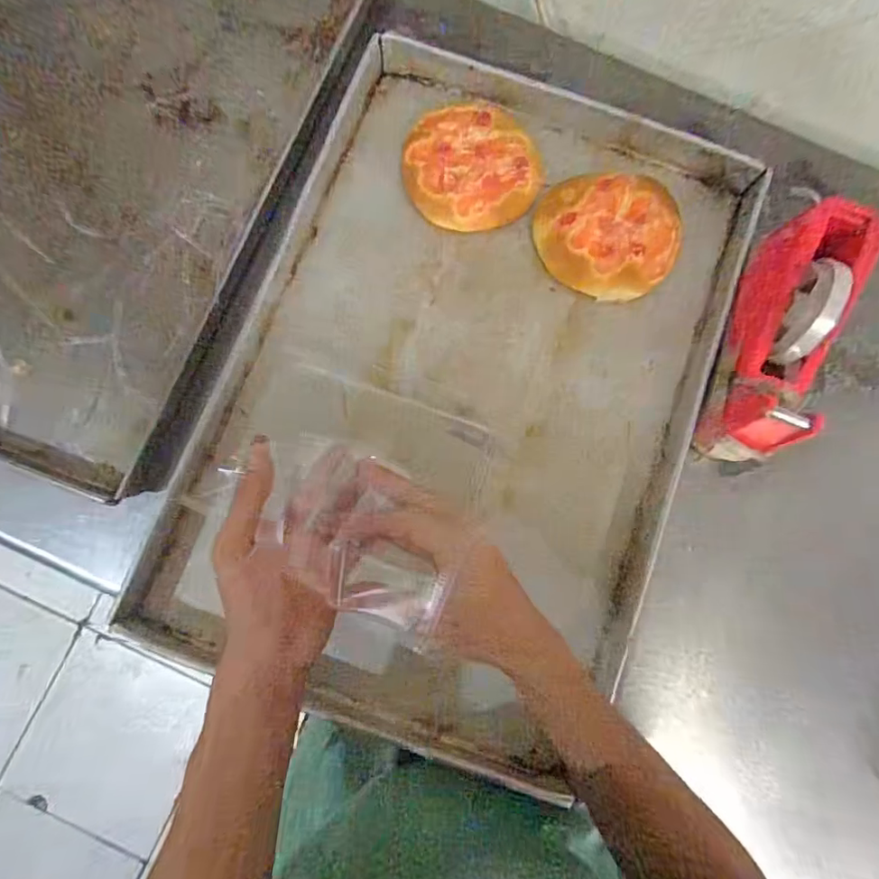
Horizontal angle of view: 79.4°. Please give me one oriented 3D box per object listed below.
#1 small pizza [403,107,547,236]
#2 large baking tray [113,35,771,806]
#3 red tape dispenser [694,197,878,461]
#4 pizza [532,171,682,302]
[{"bbox_3d":[0.030,-0.263,0.511,0.124,0.025,0.123,0,82,-2],"label":"small pizza"},{"bbox_3d":[0.038,-0.075,0.480,0.410,0.044,0.588,20,83,0],"label":"large baking tray"},{"bbox_3d":[0.286,-0.080,0.447,0.080,0.116,0.193,18,82,1],"label":"red tape dispenser"},{"bbox_3d":[0.158,-0.193,0.505,0.135,0.034,0.113,3,82,-1],"label":"pizza"}]

